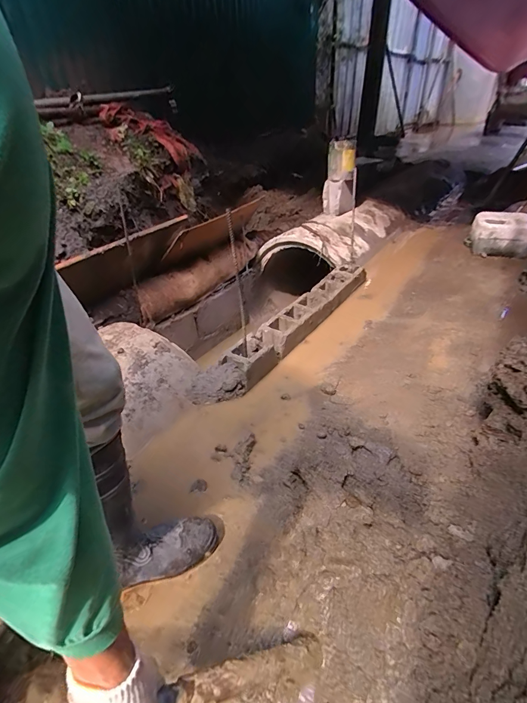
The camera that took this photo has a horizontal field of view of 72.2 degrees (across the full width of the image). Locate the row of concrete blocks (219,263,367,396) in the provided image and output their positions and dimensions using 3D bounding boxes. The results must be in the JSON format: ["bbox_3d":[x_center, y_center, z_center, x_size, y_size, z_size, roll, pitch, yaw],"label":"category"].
[{"bbox_3d":[0.184,-0.164,1.506,0.165,0.112,1.018,19,41,28],"label":"row of concrete blocks"}]

